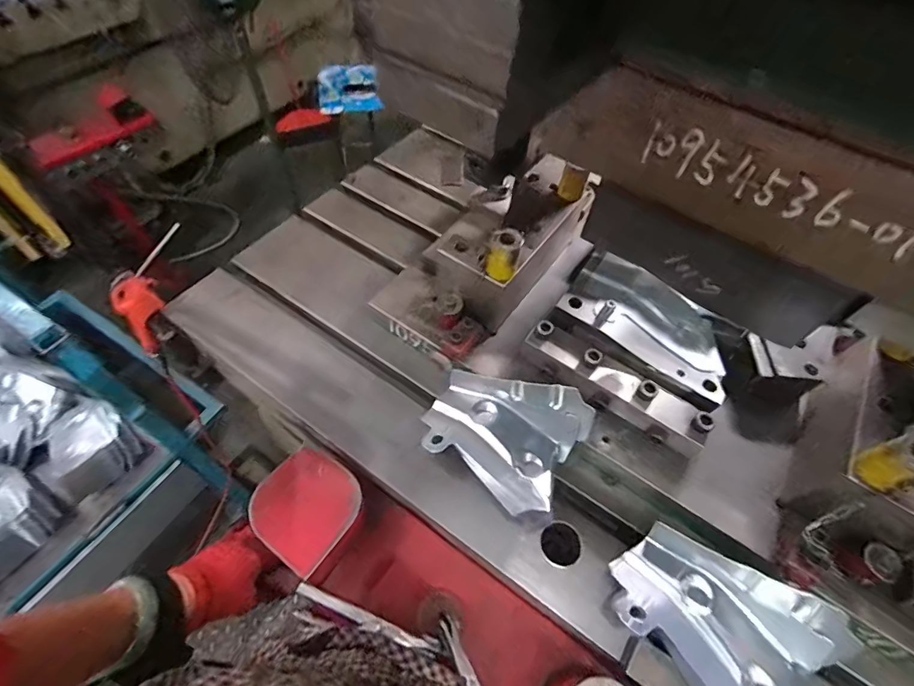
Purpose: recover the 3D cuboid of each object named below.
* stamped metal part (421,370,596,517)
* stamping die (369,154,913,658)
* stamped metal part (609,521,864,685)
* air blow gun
[{"bbox_3d":[0.055,0.110,0.566,0.194,0.078,0.147,31,59,16],"label":"stamped metal part"},{"bbox_3d":[0.287,0.013,0.607,0.812,0.175,0.343,35,60,18],"label":"stamping die"},{"bbox_3d":[0.278,0.302,0.466,0.216,0.063,0.156,33,66,33],"label":"stamped metal part"},{"bbox_3d":[-0.499,-0.074,0.692,0.027,0.229,0.084,25,22,12],"label":"air blow gun"}]

